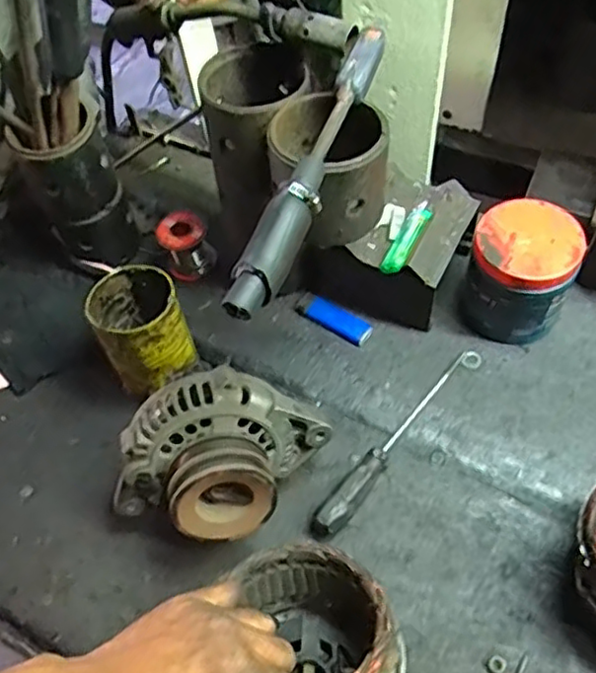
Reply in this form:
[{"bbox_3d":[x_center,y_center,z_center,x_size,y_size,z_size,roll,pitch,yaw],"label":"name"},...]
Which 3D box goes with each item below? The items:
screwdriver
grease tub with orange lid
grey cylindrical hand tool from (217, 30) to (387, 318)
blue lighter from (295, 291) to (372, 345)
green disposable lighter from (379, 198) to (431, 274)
[{"bbox_3d":[0.083,0.085,0.584,0.022,0.024,0.218,30,63,22],"label":"screwdriver"},{"bbox_3d":[0.203,-0.056,0.618,0.089,0.108,0.087,-2,56,3],"label":"grease tub with orange lid"},{"bbox_3d":[0.014,-0.121,0.452,0.029,0.028,0.263,17,58,14],"label":"grey cylindrical hand tool"},{"bbox_3d":[0.035,-0.017,0.664,0.080,0.011,0.028,29,62,21],"label":"blue lighter"},{"bbox_3d":[0.102,-0.089,0.607,0.021,0.016,0.080,25,61,19],"label":"green disposable lighter"}]

